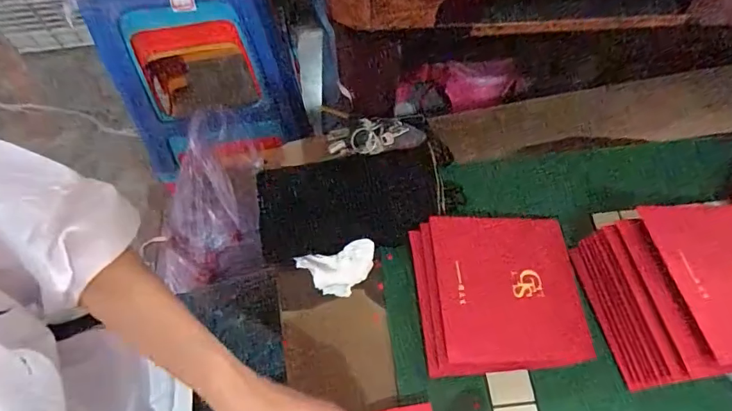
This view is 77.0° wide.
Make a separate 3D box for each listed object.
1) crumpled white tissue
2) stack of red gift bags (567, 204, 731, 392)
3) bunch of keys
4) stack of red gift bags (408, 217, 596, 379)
[{"bbox_3d":[-0.029,0.065,0.464,0.078,0.028,0.046,-10,64,-5],"label":"crumpled white tissue"},{"bbox_3d":[0.301,0.075,0.419,0.171,0.075,0.143,-11,64,-6],"label":"stack of red gift bags"},{"bbox_3d":[0.000,-0.080,0.540,0.094,0.018,0.040,-8,63,12],"label":"bunch of keys"},{"bbox_3d":[0.126,0.083,0.442,0.153,0.037,0.142,-4,63,-2],"label":"stack of red gift bags"}]

